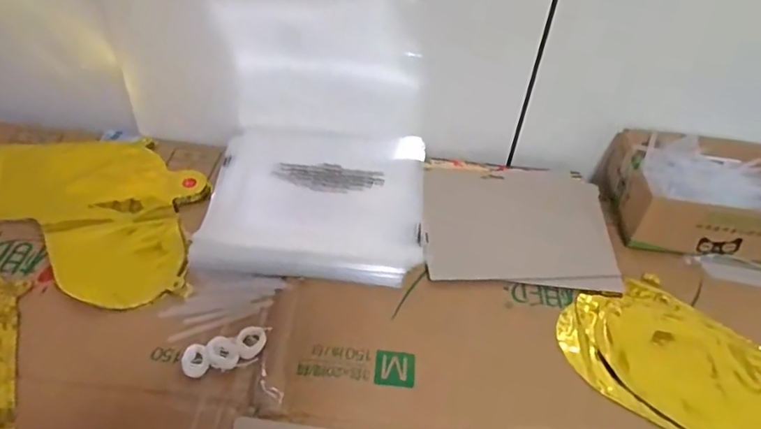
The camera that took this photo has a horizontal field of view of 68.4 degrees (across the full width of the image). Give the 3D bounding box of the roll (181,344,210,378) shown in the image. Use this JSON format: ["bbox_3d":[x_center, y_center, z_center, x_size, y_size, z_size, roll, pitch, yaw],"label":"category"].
[{"bbox_3d":[-0.150,0.119,0.455,0.022,0.005,0.028,-17,49,-21],"label":"roll"}]

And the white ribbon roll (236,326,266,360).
[{"bbox_3d":[-0.109,0.107,0.474,0.024,0.004,0.030,-15,48,-20],"label":"white ribbon roll"}]

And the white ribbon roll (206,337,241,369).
[{"bbox_3d":[-0.130,0.114,0.464,0.024,0.005,0.030,-14,48,-19],"label":"white ribbon roll"}]

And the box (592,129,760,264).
[{"bbox_3d":[0.356,-0.023,0.617,0.201,0.067,0.144,9,44,3],"label":"box"}]

